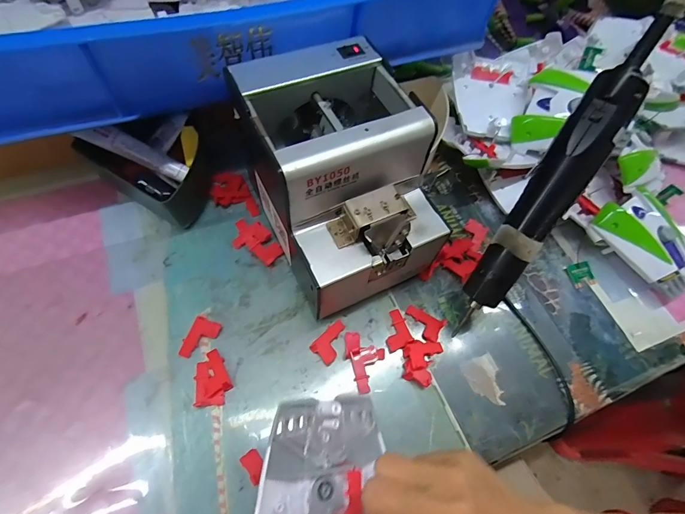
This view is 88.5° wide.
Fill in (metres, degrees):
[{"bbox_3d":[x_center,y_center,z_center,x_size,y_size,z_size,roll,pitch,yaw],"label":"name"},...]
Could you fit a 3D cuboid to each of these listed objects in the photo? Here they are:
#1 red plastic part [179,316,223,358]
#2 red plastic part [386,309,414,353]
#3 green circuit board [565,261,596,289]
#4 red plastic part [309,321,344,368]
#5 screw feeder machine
[{"bbox_3d":[-0.126,0.072,0.310,0.020,0.012,0.037,22,63,8],"label":"red plastic part"},{"bbox_3d":[0.051,0.067,0.329,0.025,0.009,0.037,-14,64,-11],"label":"red plastic part"},{"bbox_3d":[0.254,0.018,0.372,0.025,0.007,0.024,-12,63,-10],"label":"green circuit board"},{"bbox_3d":[-0.009,0.076,0.321,0.023,0.007,0.038,38,66,15],"label":"red plastic part"},{"bbox_3d":[-0.001,-0.064,0.316,0.123,0.147,0.174,-23,66,-15],"label":"screw feeder machine"}]

